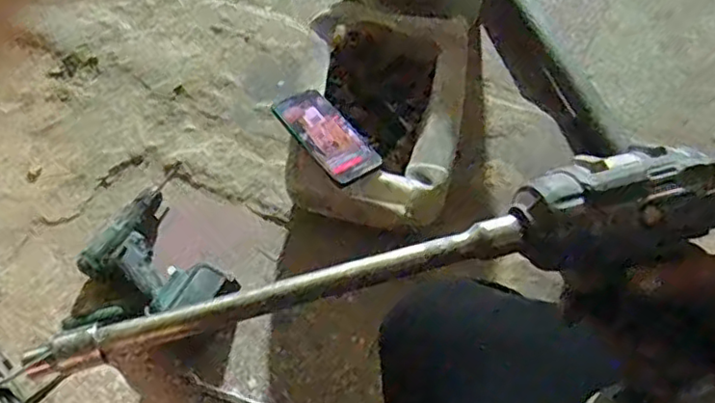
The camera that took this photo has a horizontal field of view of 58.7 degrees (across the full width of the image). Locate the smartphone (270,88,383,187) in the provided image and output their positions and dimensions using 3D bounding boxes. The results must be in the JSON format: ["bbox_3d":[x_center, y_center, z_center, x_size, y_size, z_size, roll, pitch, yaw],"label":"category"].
[{"bbox_3d":[-0.042,-0.091,0.849,0.076,0.014,0.160,-36,68,-23],"label":"smartphone"}]

